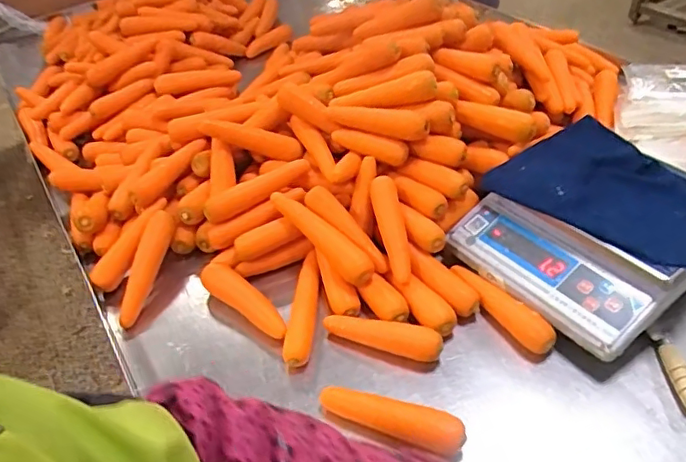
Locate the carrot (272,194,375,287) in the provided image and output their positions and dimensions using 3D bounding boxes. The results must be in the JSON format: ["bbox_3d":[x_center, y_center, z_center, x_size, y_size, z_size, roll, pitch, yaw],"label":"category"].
[{"bbox_3d":[-0.032,0.007,0.821,0.041,0.036,0.197,-35,62,-28],"label":"carrot"}]

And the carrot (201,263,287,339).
[{"bbox_3d":[-0.136,0.097,0.804,0.164,0.031,0.043,28,53,32],"label":"carrot"}]

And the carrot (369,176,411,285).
[{"bbox_3d":[0.070,-0.002,0.810,0.037,0.026,0.161,-10,69,-4],"label":"carrot"}]

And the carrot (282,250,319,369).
[{"bbox_3d":[-0.055,0.107,0.784,0.035,0.033,0.177,1,56,8],"label":"carrot"}]

